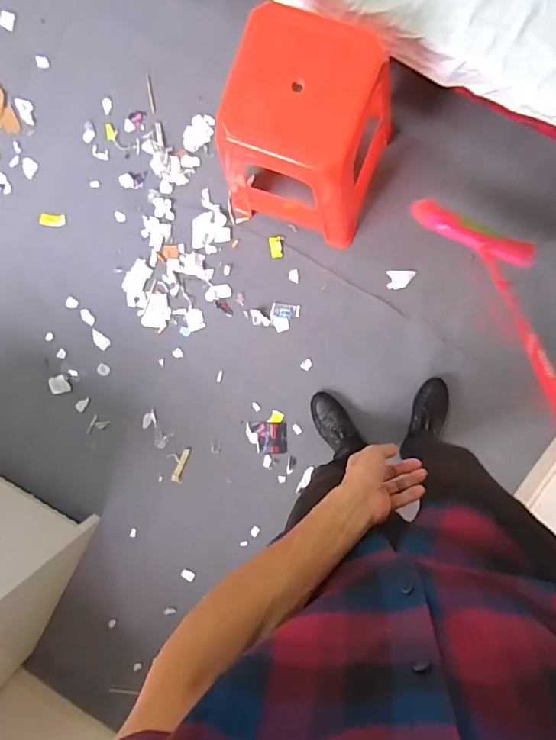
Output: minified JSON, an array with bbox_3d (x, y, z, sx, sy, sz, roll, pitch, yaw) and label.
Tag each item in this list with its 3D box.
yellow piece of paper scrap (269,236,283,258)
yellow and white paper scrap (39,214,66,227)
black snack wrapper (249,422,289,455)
[{"bbox_3d":[-0.006,-0.363,1.352,0.035,0.004,0.060,-5,97,7],"label":"yellow piece of paper scrap"},{"bbox_3d":[-0.713,-0.472,1.446,0.092,0.013,0.039,3,98,6],"label":"yellow and white paper scrap"},{"bbox_3d":[-0.028,0.212,1.436,0.115,0.010,0.103,-2,98,6],"label":"black snack wrapper"}]

